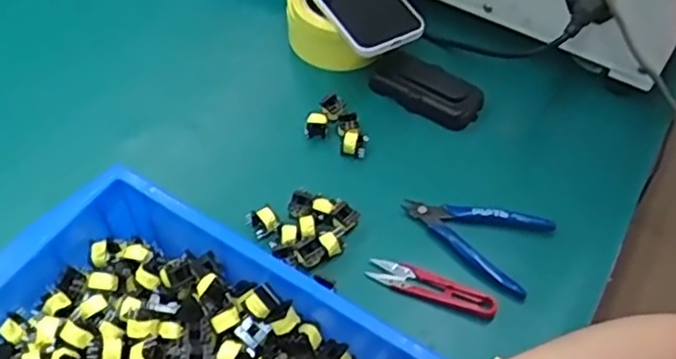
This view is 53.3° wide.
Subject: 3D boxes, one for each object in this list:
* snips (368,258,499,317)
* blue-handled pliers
[{"bbox_3d":[0.075,0.084,0.535,0.102,0.007,0.024,18,56,9],"label":"snips"},{"bbox_3d":[0.112,0.046,0.565,0.117,0.017,0.071,22,56,11],"label":"blue-handled pliers"}]

